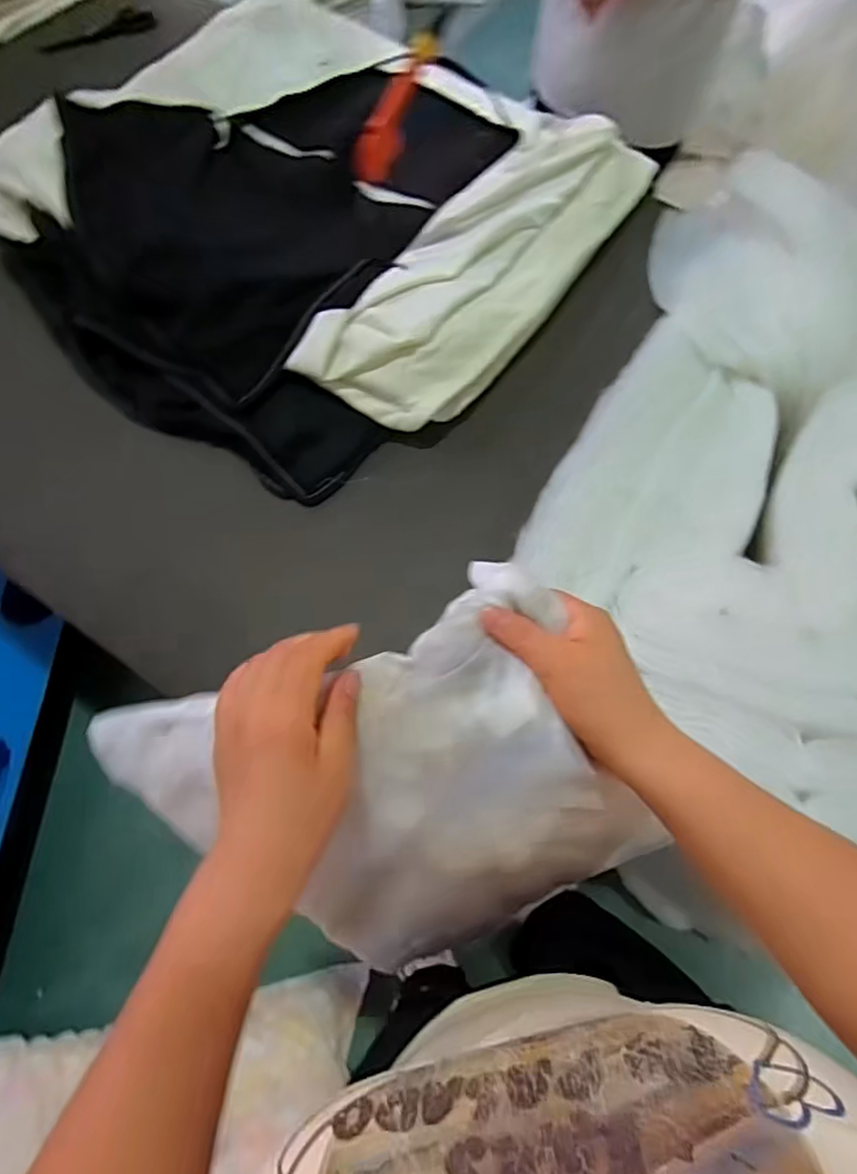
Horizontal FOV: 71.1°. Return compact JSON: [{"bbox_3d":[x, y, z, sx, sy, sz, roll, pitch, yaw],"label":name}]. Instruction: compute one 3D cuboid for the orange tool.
[{"bbox_3d":[-0.043,-0.644,0.808,0.047,0.039,0.188,28,101,9],"label":"orange tool"}]

